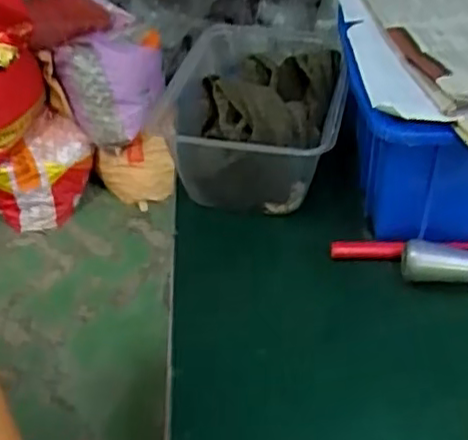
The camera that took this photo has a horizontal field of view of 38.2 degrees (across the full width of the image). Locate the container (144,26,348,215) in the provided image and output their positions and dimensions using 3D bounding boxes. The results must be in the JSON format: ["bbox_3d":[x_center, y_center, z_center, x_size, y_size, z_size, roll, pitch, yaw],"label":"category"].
[{"bbox_3d":[0.017,-0.062,0.435,0.094,0.071,0.125,8,39,9],"label":"container"}]

